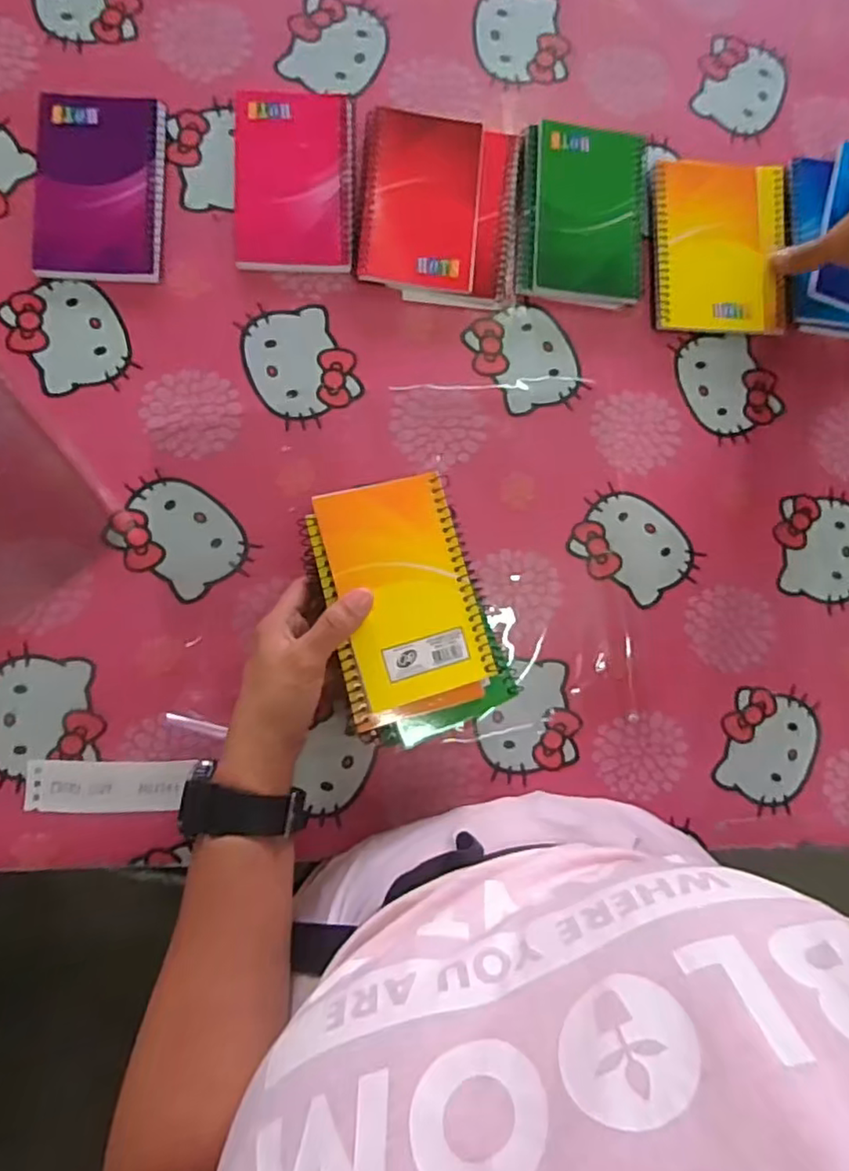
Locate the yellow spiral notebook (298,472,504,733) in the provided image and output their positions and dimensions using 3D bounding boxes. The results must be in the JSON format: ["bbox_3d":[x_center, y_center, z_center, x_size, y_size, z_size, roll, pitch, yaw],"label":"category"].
[{"bbox_3d":[-0.013,0.008,0.379,0.093,0.016,0.139,-16,86,-7],"label":"yellow spiral notebook"}]

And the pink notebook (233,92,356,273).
[{"bbox_3d":[-0.093,-0.292,0.452,0.084,0.009,0.134,-1,85,-6],"label":"pink notebook"}]

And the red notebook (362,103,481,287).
[{"bbox_3d":[-0.003,-0.279,0.457,0.082,0.012,0.127,4,84,-5],"label":"red notebook"}]

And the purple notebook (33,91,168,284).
[{"bbox_3d":[-0.225,-0.278,0.437,0.085,0.007,0.133,0,84,-6],"label":"purple notebook"}]

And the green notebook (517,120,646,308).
[{"bbox_3d":[0.118,-0.276,0.467,0.093,0.015,0.129,4,84,-5],"label":"green notebook"}]

